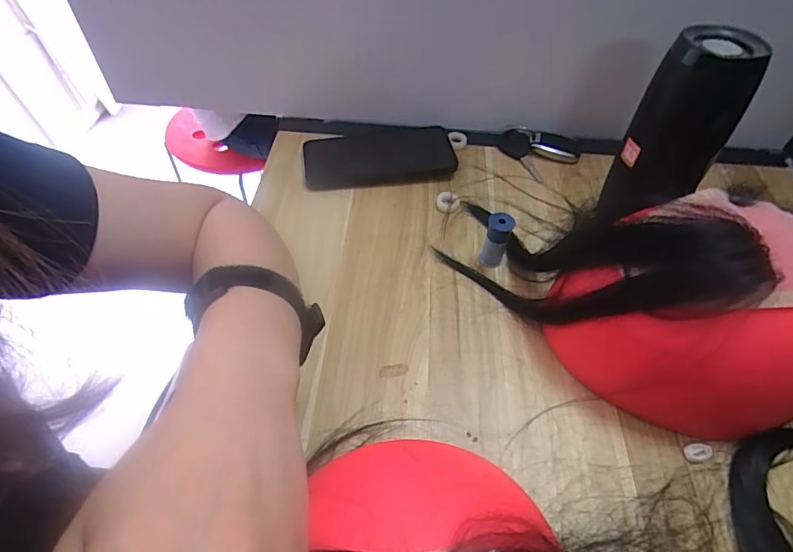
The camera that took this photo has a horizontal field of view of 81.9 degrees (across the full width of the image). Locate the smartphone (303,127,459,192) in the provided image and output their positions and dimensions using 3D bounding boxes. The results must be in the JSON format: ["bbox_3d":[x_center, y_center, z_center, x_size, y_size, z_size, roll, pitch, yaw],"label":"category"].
[{"bbox_3d":[-0.017,-0.131,0.500,0.162,0.013,0.081,-5,52,-7],"label":"smartphone"}]

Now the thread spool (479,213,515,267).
[{"bbox_3d":[0.088,-0.032,0.402,0.020,0.052,0.020,1,52,-1],"label":"thread spool"}]

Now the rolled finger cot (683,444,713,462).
[{"bbox_3d":[0.210,0.122,0.318,0.020,0.004,0.011,-10,53,-10],"label":"rolled finger cot"}]

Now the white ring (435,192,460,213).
[{"bbox_3d":[0.052,-0.074,0.461,0.023,0.007,0.024,1,52,-1],"label":"white ring"}]

